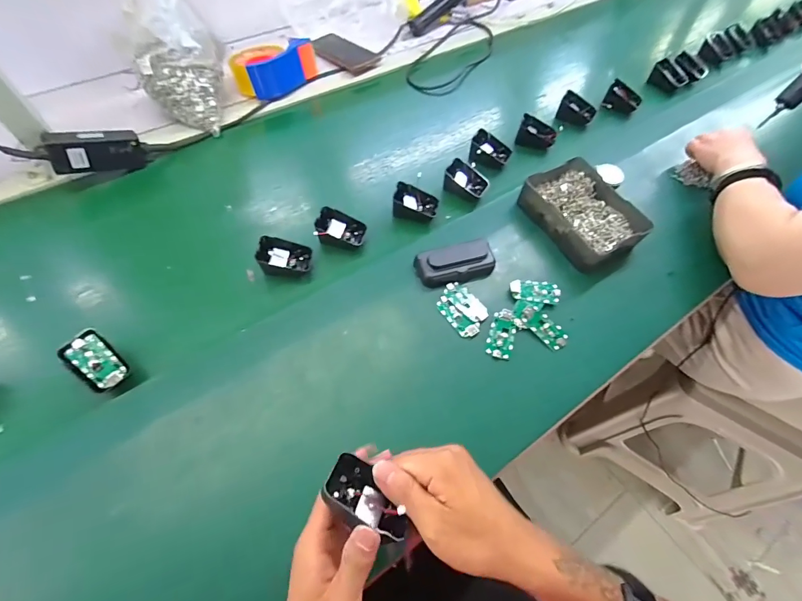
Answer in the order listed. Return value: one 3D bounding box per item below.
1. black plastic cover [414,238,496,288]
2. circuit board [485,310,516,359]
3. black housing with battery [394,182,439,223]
[{"bbox_3d":[0.076,-0.050,0.506,0.106,0.025,0.052,-17,61,-11],"label":"black plastic cover"},{"bbox_3d":[0.126,0.040,0.467,0.030,0.004,0.064,16,61,8],"label":"circuit board"},{"bbox_3d":[0.021,-0.143,0.562,0.065,0.040,0.050,14,60,7],"label":"black housing with battery"}]

